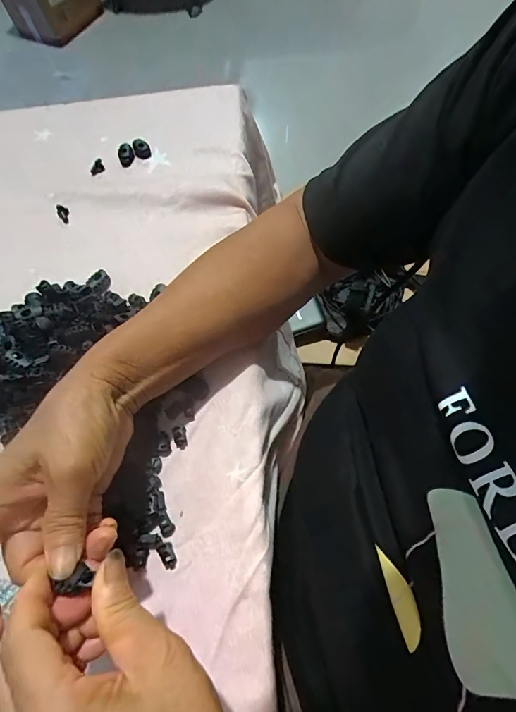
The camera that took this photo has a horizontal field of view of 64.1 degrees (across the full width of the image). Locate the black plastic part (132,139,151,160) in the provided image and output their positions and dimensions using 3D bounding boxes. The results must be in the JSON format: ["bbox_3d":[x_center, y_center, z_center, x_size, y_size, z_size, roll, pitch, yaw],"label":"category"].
[{"bbox_3d":[-0.132,-0.235,0.466,0.017,0.012,0.022,-22,65,-7],"label":"black plastic part"}]

